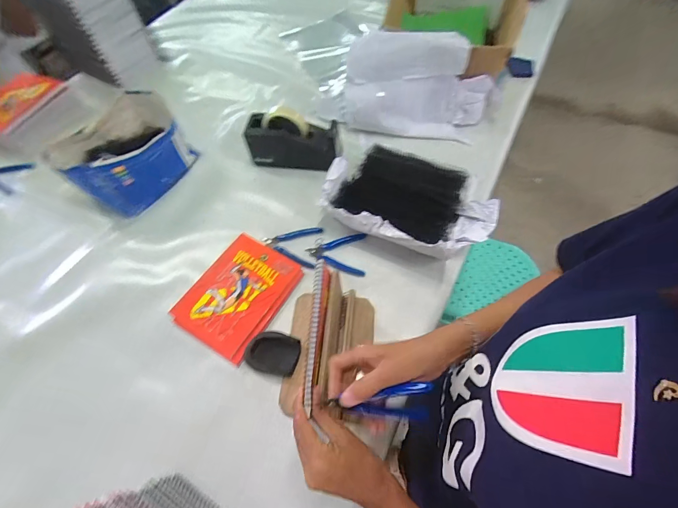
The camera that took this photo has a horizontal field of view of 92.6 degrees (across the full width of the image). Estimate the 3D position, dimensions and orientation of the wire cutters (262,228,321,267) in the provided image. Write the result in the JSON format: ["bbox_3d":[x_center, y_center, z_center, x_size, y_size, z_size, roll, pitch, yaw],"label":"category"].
[{"bbox_3d":[-0.099,-0.019,0.655,0.117,0.013,0.089,8,62,7],"label":"wire cutters"}]

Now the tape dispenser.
[{"bbox_3d":[-0.100,-0.265,0.725,0.199,0.108,0.089,7,61,6],"label":"tape dispenser"}]

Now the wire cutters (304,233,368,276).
[{"bbox_3d":[-0.006,-0.002,0.632,0.114,0.011,0.085,3,61,4],"label":"wire cutters"}]

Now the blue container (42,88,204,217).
[{"bbox_3d":[-0.451,-0.218,0.696,0.190,0.124,0.242,35,68,20],"label":"blue container"}]

